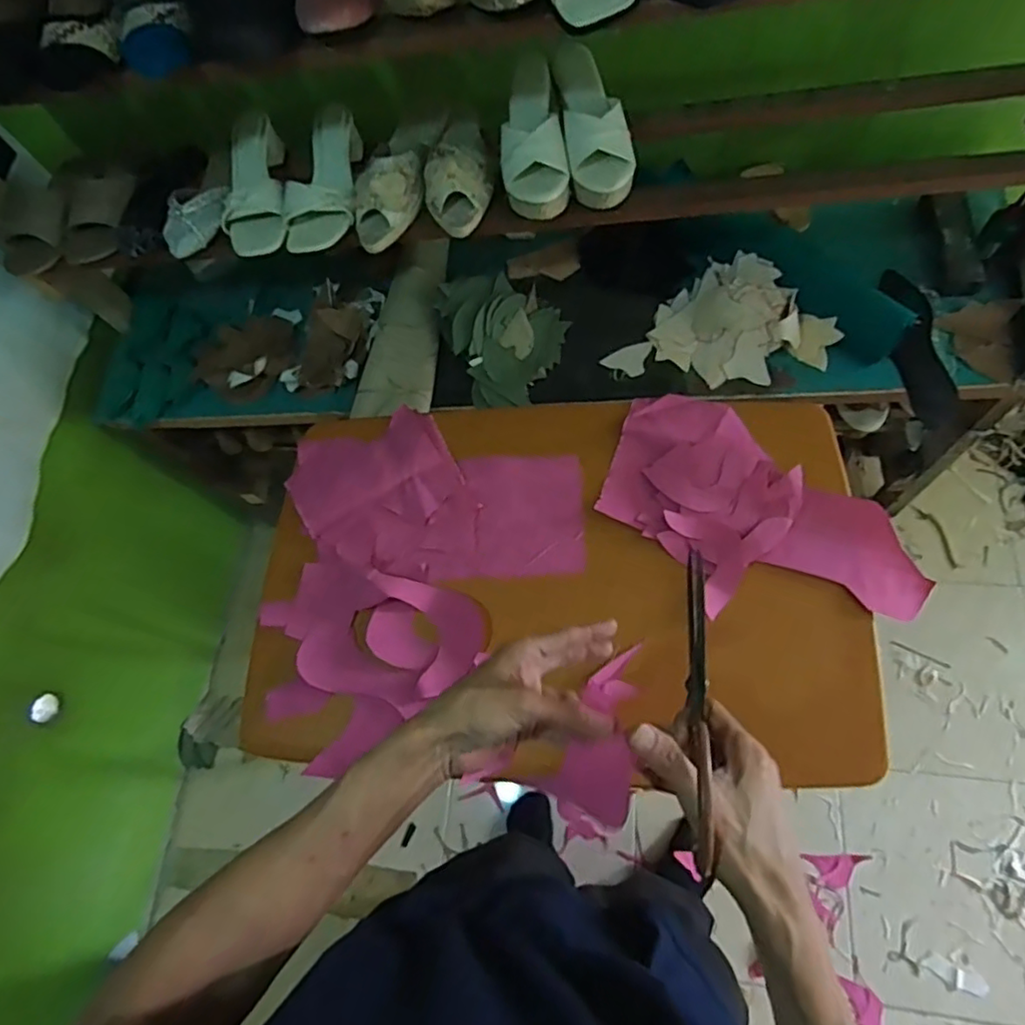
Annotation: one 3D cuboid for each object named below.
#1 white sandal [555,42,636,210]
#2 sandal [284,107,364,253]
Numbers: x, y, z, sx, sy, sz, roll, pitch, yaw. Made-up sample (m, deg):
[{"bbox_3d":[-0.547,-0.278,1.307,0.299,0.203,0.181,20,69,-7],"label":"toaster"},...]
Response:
[{"bbox_3d":[0.104,-0.493,0.796,0.085,0.055,0.213,-5,69,1],"label":"white sandal"},{"bbox_3d":[-0.261,-0.459,0.864,0.094,0.062,0.213,-2,67,10],"label":"sandal"}]

